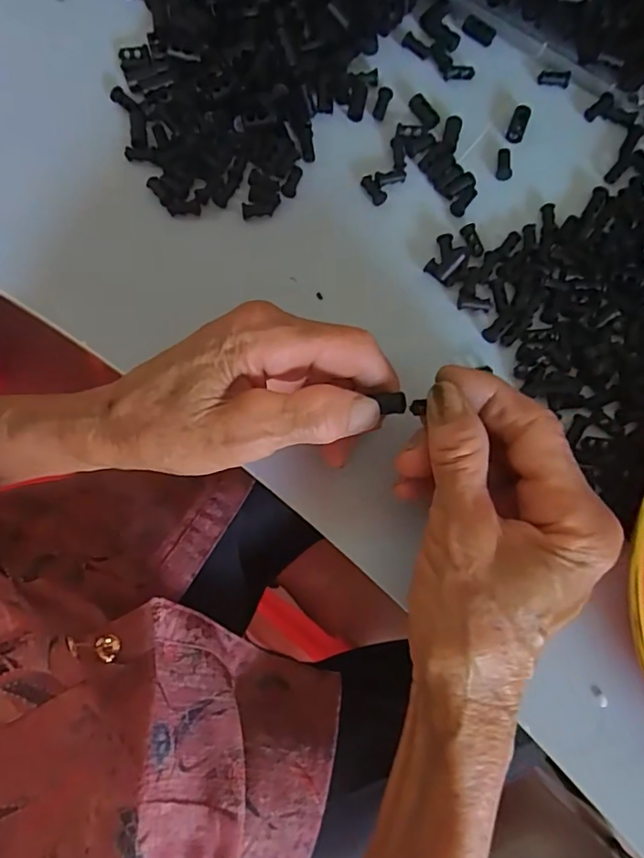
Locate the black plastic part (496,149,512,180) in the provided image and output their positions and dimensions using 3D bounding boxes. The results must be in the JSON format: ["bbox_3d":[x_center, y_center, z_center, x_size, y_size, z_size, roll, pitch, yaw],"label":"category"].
[{"bbox_3d":[0.097,-0.141,0.291,0.008,0.004,0.019,9,77,3],"label":"black plastic part"}]

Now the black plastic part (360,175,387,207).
[{"bbox_3d":[0.027,-0.126,0.290,0.007,0.004,0.017,-34,79,-6],"label":"black plastic part"}]

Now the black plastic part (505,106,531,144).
[{"bbox_3d":[0.106,-0.164,0.297,0.009,0.004,0.020,20,91,6],"label":"black plastic part"}]

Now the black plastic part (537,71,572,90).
[{"bbox_3d":[0.128,-0.193,0.302,0.017,0.005,0.007,11,77,4],"label":"black plastic part"}]

